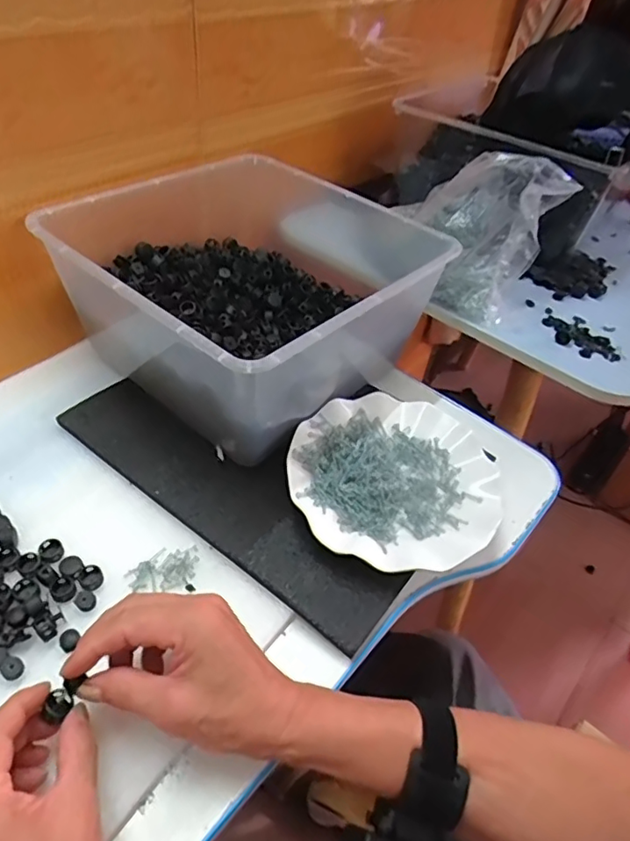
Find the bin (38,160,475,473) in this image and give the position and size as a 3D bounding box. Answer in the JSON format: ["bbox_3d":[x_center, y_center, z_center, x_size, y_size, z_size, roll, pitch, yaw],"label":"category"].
[{"bbox_3d":[-0.045,-0.142,0.585,0.293,0.142,0.355,34,51,24],"label":"bin"}]

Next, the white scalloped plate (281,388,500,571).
[{"bbox_3d":[0.070,0.050,0.492,0.178,0.025,0.175,4,45,-4],"label":"white scalloped plate"}]

